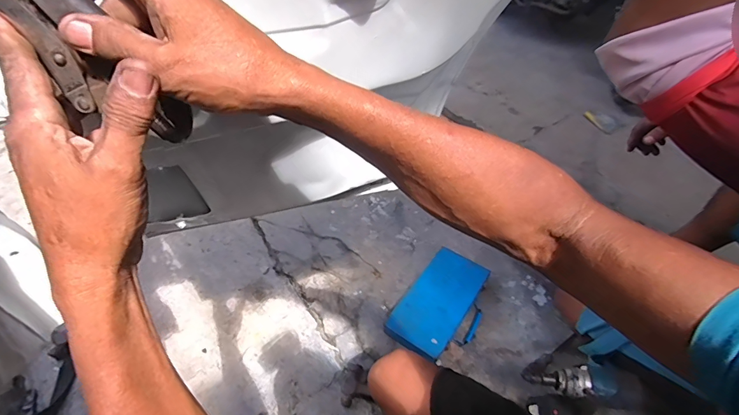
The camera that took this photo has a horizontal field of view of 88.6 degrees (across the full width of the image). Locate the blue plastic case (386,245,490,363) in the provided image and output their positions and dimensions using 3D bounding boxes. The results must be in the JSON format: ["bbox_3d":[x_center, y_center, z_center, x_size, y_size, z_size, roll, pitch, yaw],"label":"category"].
[{"bbox_3d":[0.196,0.255,0.990,0.190,0.050,0.302,29,53,25],"label":"blue plastic case"}]

